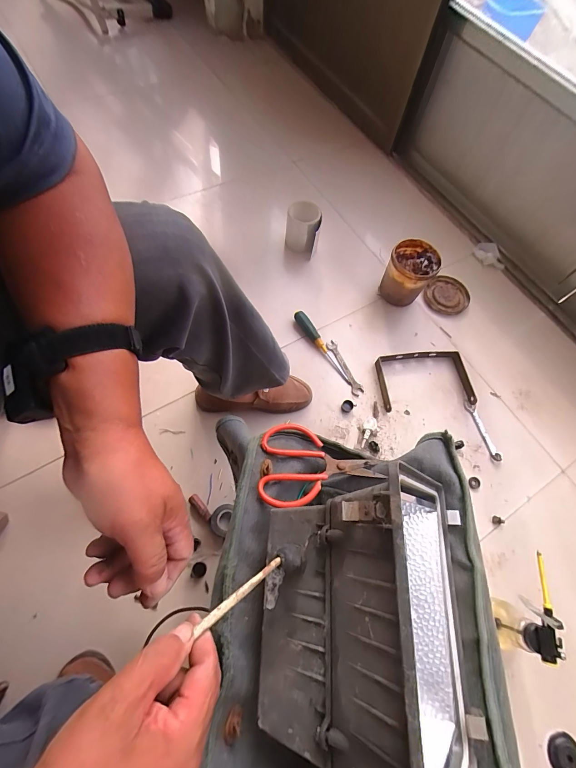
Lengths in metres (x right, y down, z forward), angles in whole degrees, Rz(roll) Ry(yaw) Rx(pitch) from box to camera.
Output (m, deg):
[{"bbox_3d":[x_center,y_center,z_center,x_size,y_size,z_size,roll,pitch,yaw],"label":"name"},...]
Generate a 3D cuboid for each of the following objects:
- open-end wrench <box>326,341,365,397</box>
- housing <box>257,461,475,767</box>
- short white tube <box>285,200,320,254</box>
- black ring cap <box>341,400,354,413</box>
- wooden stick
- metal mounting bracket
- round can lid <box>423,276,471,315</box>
[{"bbox_3d":[0.144,-0.040,0.832,0.030,0.004,0.156,-26,75,-3],"label":"open-end wrench"},{"bbox_3d":[0.084,0.209,0.279,0.204,0.155,0.229,4,67,-3],"label":"housing"},{"bbox_3d":[0.040,-0.440,0.946,0.095,0.099,0.113,8,67,-1],"label":"short white tube"},{"bbox_3d":[0.142,0.054,0.789,0.027,0.009,0.030,30,67,10],"label":"black ring cap"},{"bbox_3d":[-0.038,0.173,0.274,0.088,0.005,0.007,-21,65,-42],"label":"wooden stick"},{"bbox_3d":[0.337,-0.012,0.803,0.226,0.031,0.142,-4,68,-6],"label":"metal mounting bracket"},{"bbox_3d":[0.452,-0.253,0.939,0.120,0.014,0.120,0,80,2],"label":"round can lid"}]

